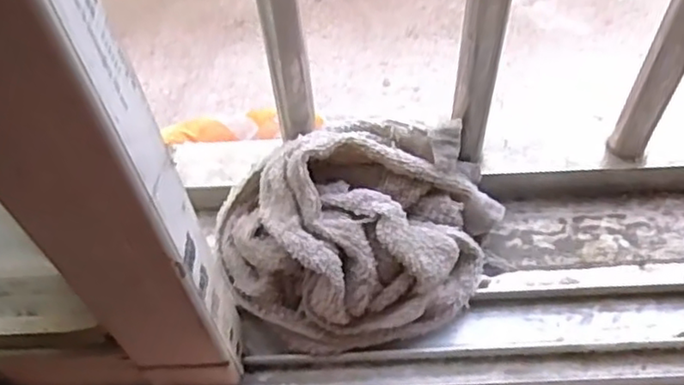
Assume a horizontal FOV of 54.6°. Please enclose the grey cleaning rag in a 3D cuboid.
[{"bbox_3d":[0.015,0.017,0.357,0.156,0.069,0.111,-26,58,-14],"label":"grey cleaning rag"}]

